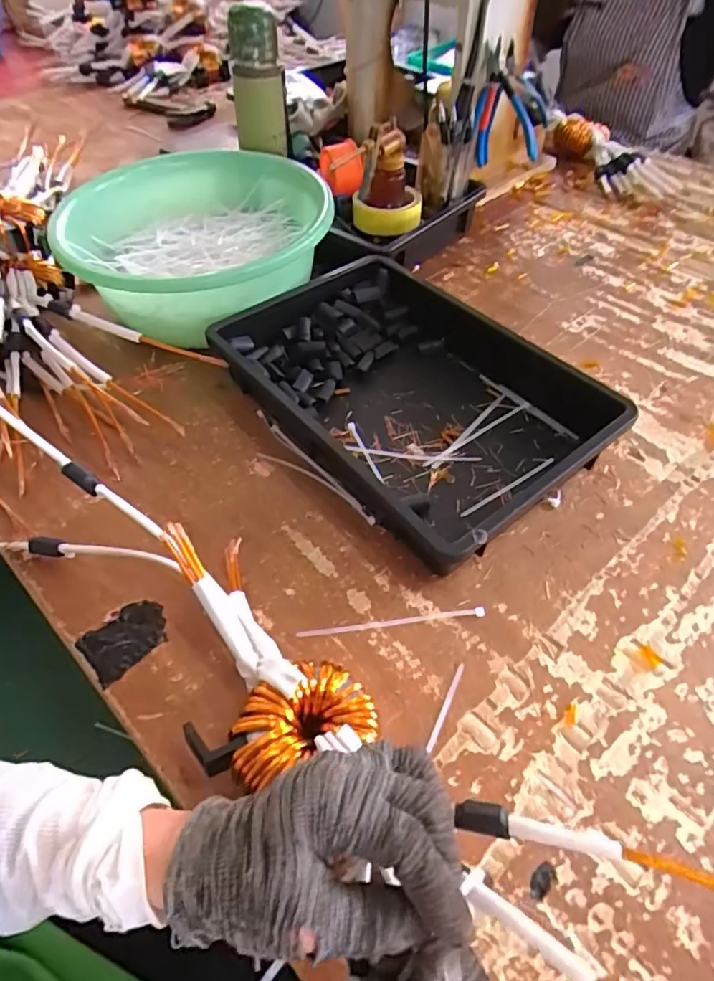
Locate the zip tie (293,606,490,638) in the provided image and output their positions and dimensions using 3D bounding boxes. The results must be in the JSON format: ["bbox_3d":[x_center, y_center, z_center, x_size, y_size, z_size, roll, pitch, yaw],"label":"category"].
[{"bbox_3d":[0.027,0.104,0.428,0.147,0.005,0.007,-6,51,-3],"label":"zip tie"}]

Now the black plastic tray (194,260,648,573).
[{"bbox_3d":[0.060,-0.109,0.560,0.273,0.064,0.371,-33,57,-23],"label":"black plastic tray"}]

